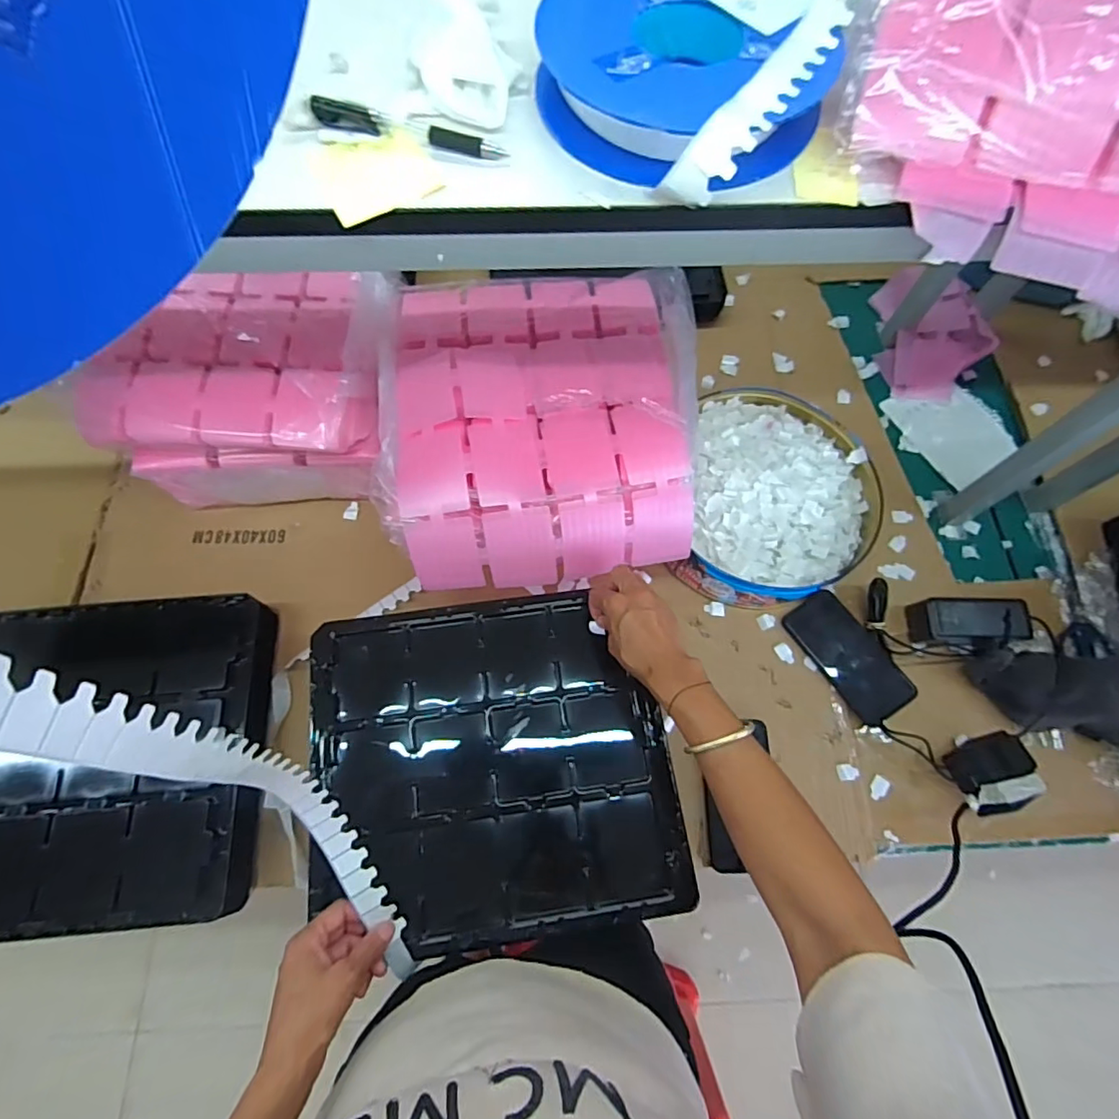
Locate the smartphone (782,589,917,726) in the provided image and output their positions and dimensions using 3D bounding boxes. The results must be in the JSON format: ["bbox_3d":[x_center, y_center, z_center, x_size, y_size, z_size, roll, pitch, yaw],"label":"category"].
[{"bbox_3d":[0.370,0.122,0.724,0.080,0.009,0.166,-33,71,-1],"label":"smartphone"}]

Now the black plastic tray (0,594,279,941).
[{"bbox_3d":[-0.538,0.227,0.647,0.382,0.077,0.346,-4,69,-3],"label":"black plastic tray"}]

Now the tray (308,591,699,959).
[{"bbox_3d":[-0.071,0.209,0.599,0.364,0.025,0.332,-7,69,-4],"label":"tray"}]

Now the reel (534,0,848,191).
[{"bbox_3d":[0.089,-0.351,0.400,0.195,0.044,0.199,0,69,-1],"label":"reel"}]

